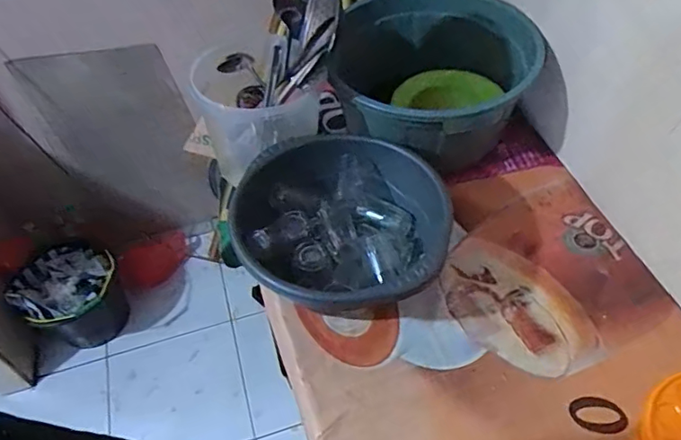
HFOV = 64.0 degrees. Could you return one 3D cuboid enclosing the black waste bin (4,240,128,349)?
[{"bbox_3d":[-0.805,0.237,1.665,0.255,0.279,0.269,-2,50,3],"label":"black waste bin"}]

